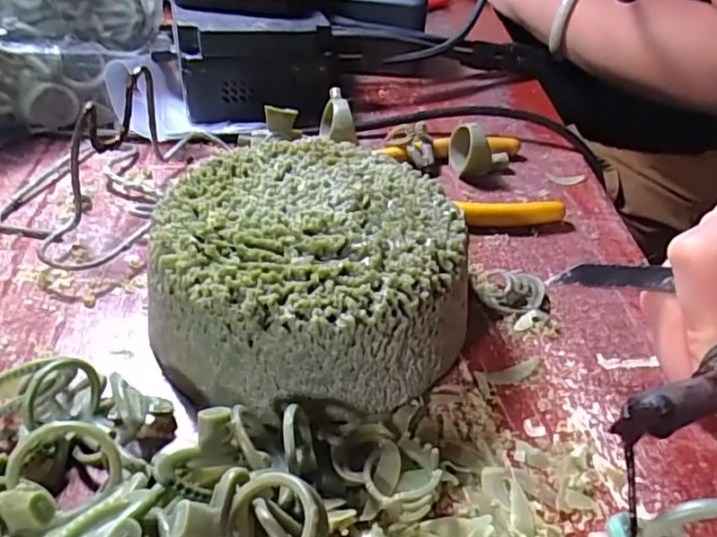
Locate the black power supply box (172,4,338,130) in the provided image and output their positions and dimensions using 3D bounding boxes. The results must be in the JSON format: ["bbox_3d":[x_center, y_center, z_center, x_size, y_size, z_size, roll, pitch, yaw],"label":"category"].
[{"bbox_3d":[-0.052,-0.107,0.312,0.077,0.050,0.032,0,41,-7],"label":"black power supply box"}]

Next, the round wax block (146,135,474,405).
[{"bbox_3d":[-0.016,0.000,0.200,0.094,0.045,0.093,3,40,-3],"label":"round wax block"}]

